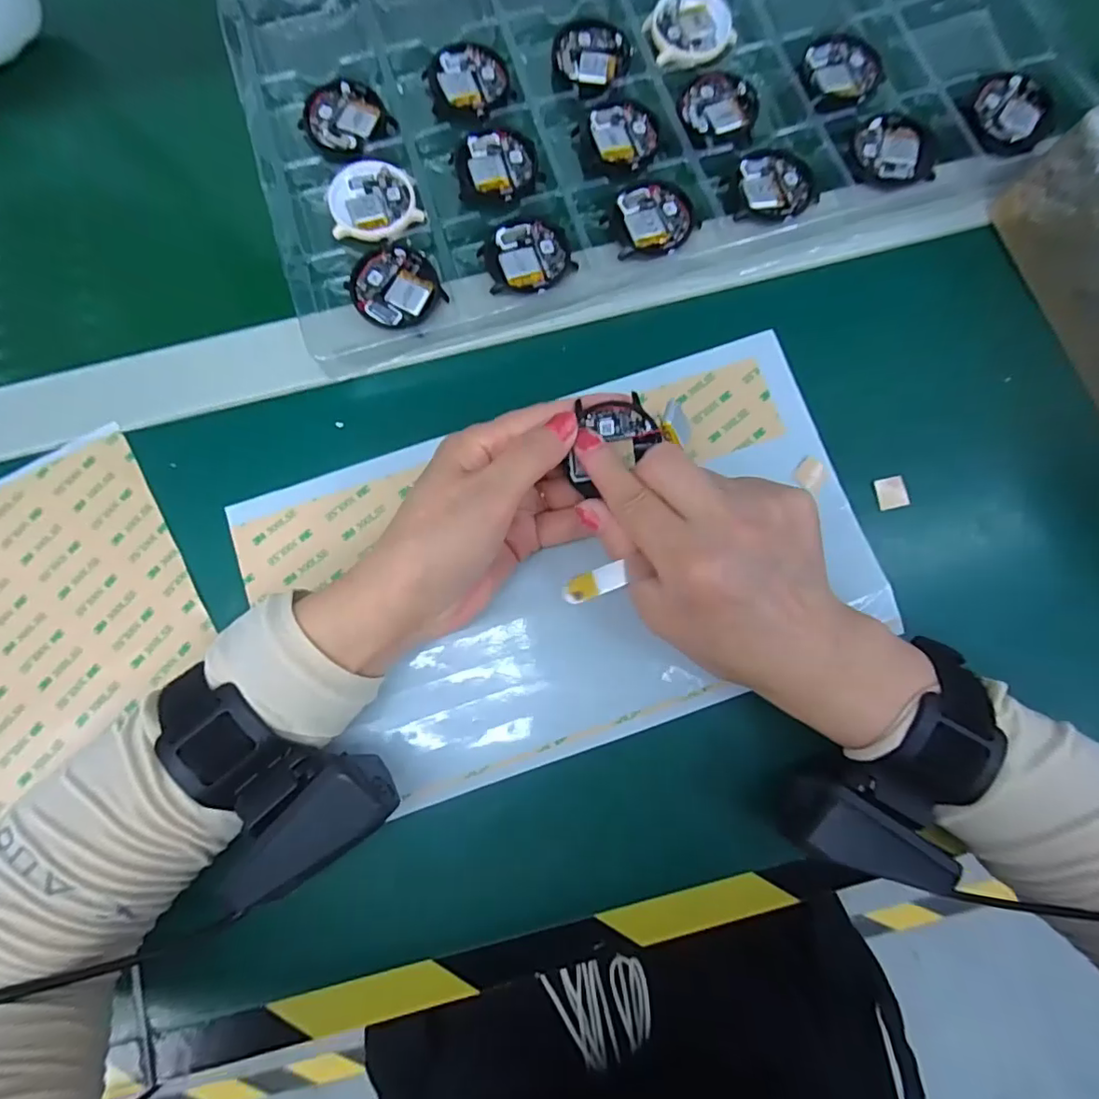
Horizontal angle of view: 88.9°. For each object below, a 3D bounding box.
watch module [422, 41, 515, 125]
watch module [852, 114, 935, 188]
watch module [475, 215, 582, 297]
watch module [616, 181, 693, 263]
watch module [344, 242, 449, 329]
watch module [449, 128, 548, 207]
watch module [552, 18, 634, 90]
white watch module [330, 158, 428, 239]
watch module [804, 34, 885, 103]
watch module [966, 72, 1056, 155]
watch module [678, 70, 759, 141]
[{"bbox_3d":[-0.046,-0.265,0.318,0.045,0.004,0.051,-17,82,-2],"label":"watch module"},{"bbox_3d":[0.186,-0.218,0.305,0.041,0.005,0.042,-2,82,0],"label":"watch module"},{"bbox_3d":[-0.013,-0.156,0.297,0.044,0.004,0.045,-23,82,-3],"label":"watch module"},{"bbox_3d":[0.056,-0.176,0.298,0.039,0.004,0.043,-5,82,-1],"label":"watch module"},{"bbox_3d":[-0.080,-0.137,0.292,0.044,0.009,0.042,-44,84,-6],"label":"watch module"},{"bbox_3d":[-0.029,-0.211,0.308,0.046,0.005,0.047,-16,82,-2],"label":"watch module"},{"bbox_3d":[0.024,-0.286,0.322,0.043,0.004,0.043,33,83,5],"label":"watch module"},{"bbox_3d":[-0.095,-0.191,0.305,0.047,0.004,0.049,-10,82,-1],"label":"white watch module"},{"bbox_3d":[0.166,-0.271,0.316,0.040,0.007,0.049,-15,82,-2],"label":"watch module"},{"bbox_3d":[0.252,-0.238,0.306,0.045,0.006,0.042,38,83,5],"label":"watch module"},{"bbox_3d":[0.095,-0.247,0.312,0.044,0.004,0.044,-7,82,-1],"label":"watch module"}]

